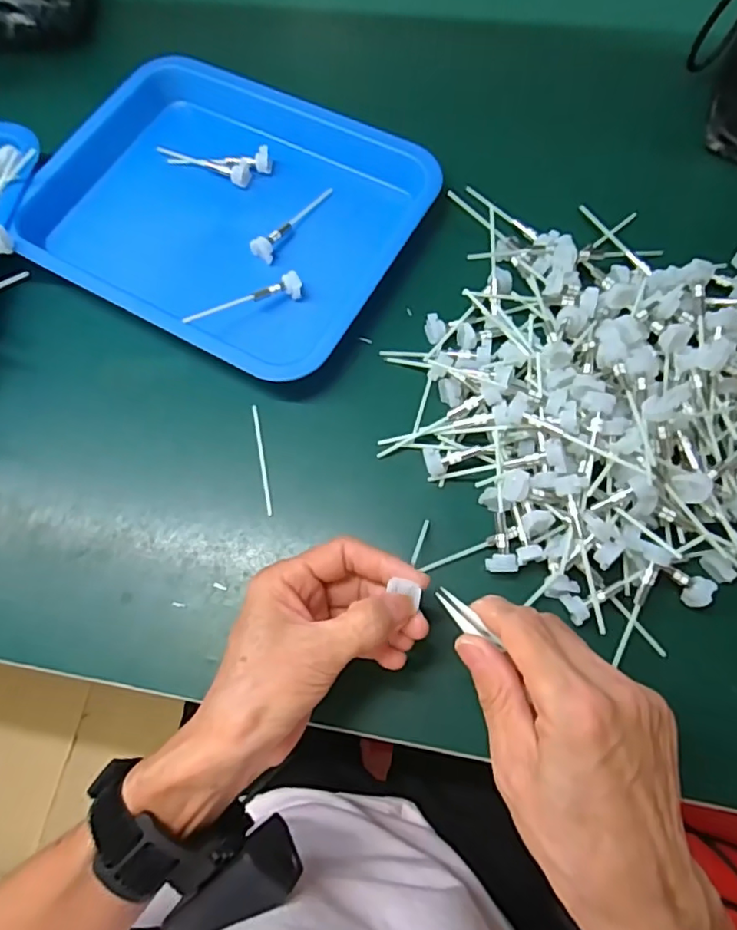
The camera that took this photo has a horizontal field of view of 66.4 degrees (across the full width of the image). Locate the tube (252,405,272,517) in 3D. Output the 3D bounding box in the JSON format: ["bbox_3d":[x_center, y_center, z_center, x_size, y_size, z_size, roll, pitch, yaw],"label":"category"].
[{"bbox_3d":[-0.071,-0.004,0.376,0.004,0.004,0.078,-11,70,-1],"label":"tube"}]

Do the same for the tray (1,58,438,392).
[{"bbox_3d":[-0.107,-0.210,0.433,0.289,0.023,0.244,30,74,12],"label":"tray"}]

